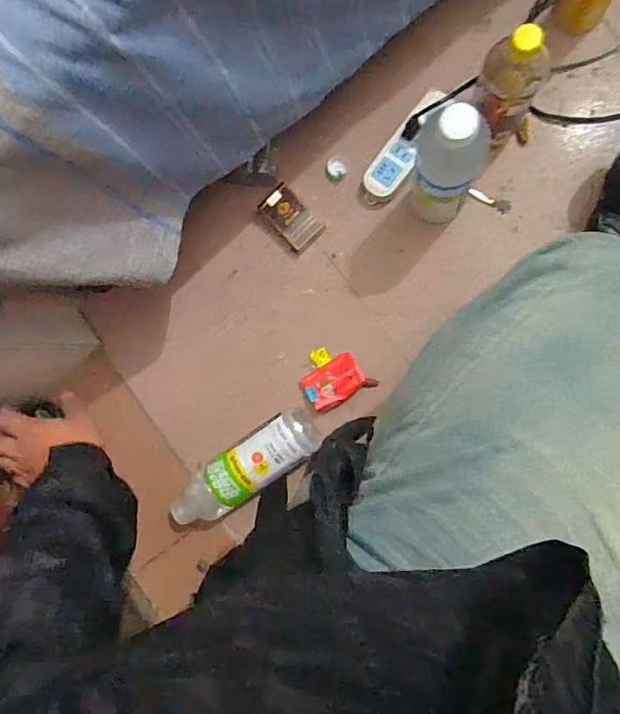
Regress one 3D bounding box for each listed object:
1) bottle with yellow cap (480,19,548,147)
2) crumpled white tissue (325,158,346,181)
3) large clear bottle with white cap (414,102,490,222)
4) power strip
[{"bbox_3d":[0.248,-0.326,0.624,0.085,0.197,0.064,-5,91,9],"label":"bottle with yellow cap"},{"bbox_3d":[0.040,-0.285,0.762,0.030,0.008,0.032,-22,88,9],"label":"crumpled white tissue"},{"bbox_3d":[0.165,-0.222,0.613,0.075,0.240,0.064,11,93,9],"label":"large clear bottle with white cap"},{"bbox_3d":[0.143,-0.307,0.733,0.055,0.039,0.166,37,97,6],"label":"power strip"}]

